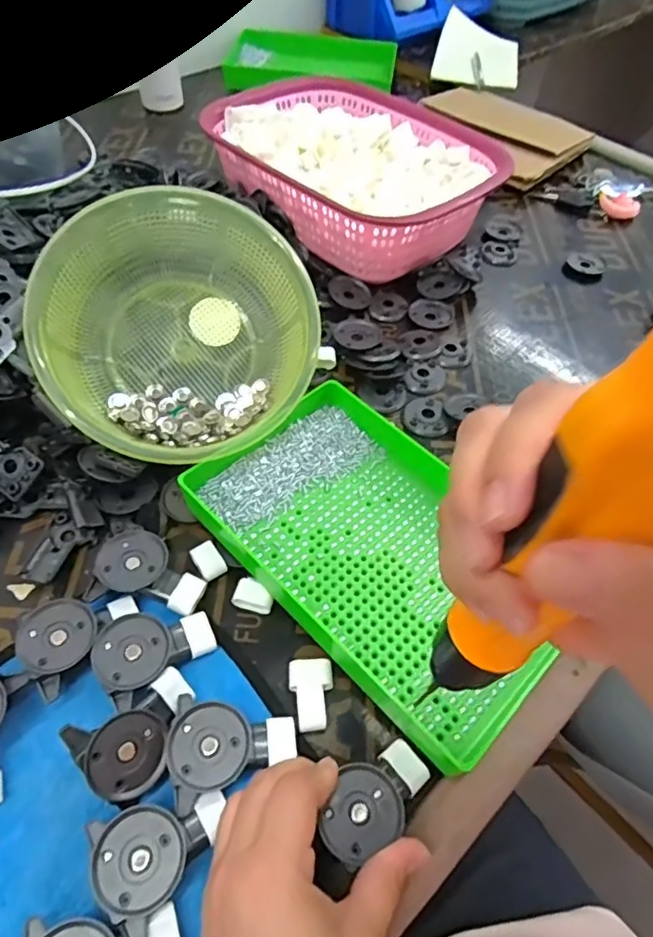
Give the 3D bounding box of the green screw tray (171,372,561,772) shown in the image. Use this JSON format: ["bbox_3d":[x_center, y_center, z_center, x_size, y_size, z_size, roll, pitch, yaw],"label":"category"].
[{"bbox_3d":[0.036,0.053,0.383,0.146,0.035,0.241,-38,65,-26],"label":"green screw tray"}]

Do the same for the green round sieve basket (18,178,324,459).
[{"bbox_3d":[-0.111,-0.100,0.423,0.198,0.076,0.198,2,76,-9],"label":"green round sieve basket"}]

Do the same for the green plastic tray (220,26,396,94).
[{"bbox_3d":[-0.021,-0.617,0.867,0.249,0.040,0.137,7,54,1],"label":"green plastic tray"}]

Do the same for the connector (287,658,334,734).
[{"bbox_3d":[-0.009,0.134,0.337,0.026,0.012,0.040,-2,55,-5],"label":"connector"}]

